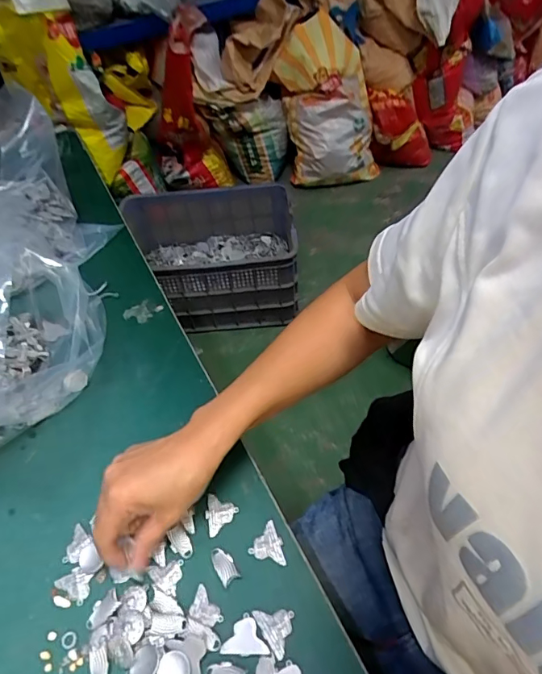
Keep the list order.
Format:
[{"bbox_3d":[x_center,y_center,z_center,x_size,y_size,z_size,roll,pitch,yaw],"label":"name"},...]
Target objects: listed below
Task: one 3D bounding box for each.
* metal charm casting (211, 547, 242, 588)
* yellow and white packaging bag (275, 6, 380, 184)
[{"bbox_3d":[-0.038,0.185,0.379,0.015,0.004,0.029,-28,56,-15],"label":"metal charm casting"},{"bbox_3d":[0.211,-0.873,1.766,0.332,0.574,0.167,-7,32,6],"label":"yellow and white packaging bag"}]

